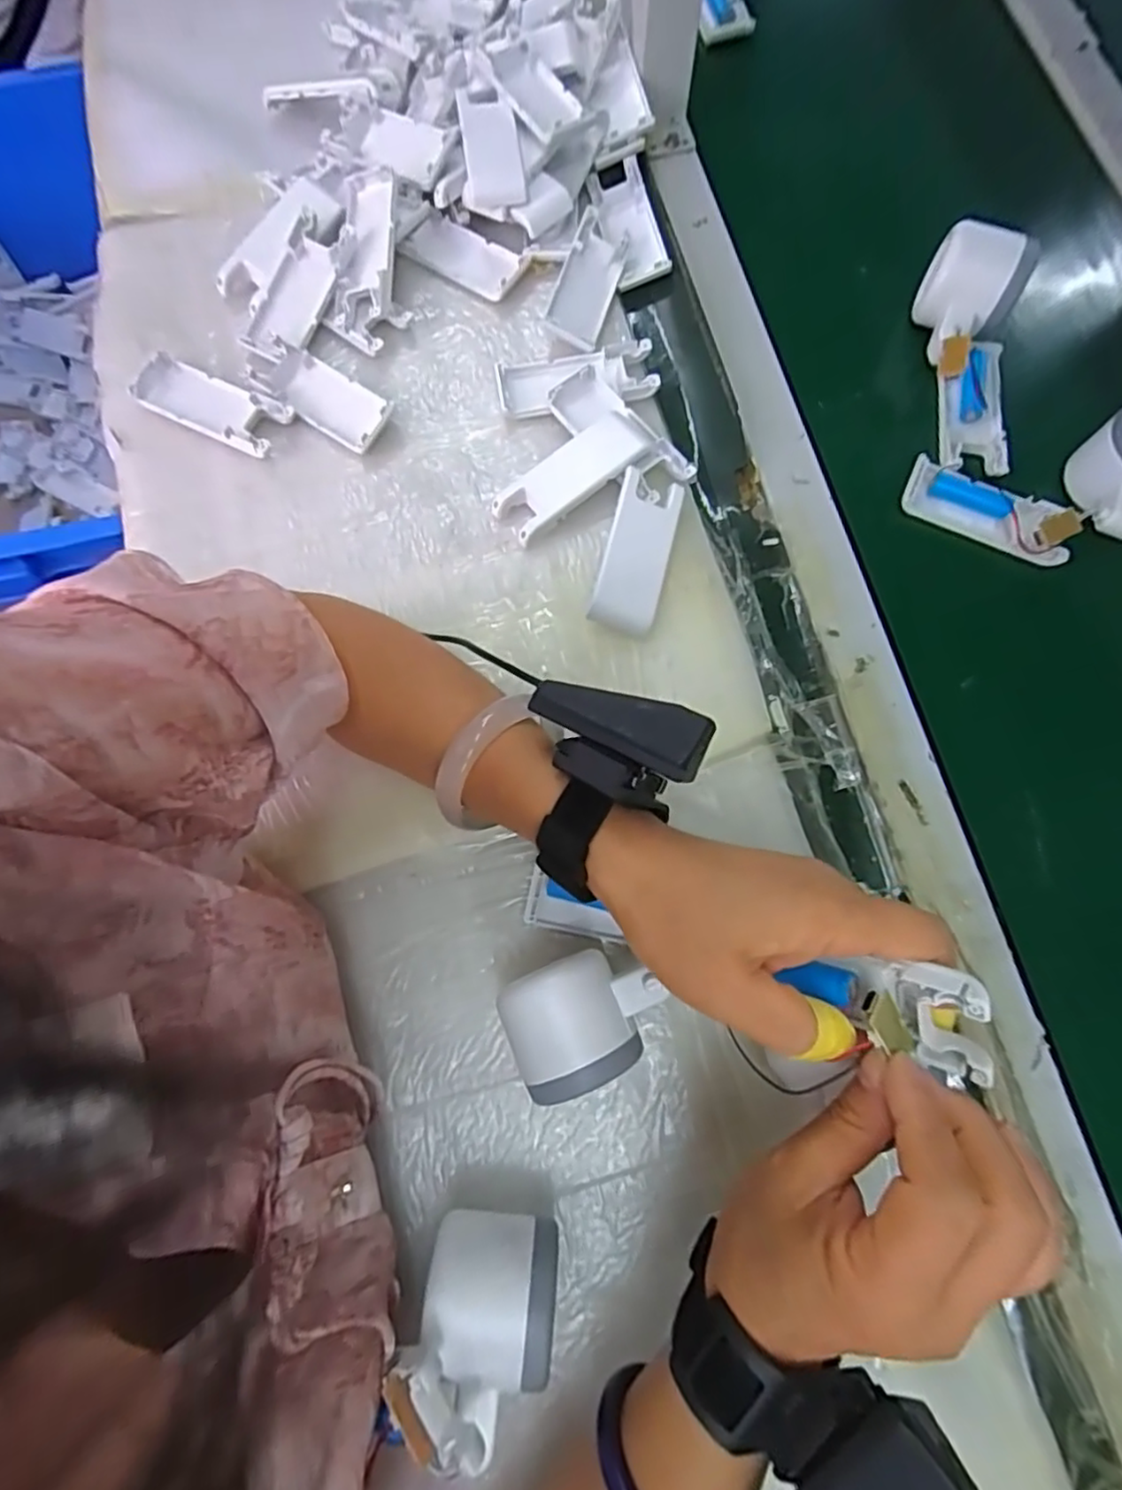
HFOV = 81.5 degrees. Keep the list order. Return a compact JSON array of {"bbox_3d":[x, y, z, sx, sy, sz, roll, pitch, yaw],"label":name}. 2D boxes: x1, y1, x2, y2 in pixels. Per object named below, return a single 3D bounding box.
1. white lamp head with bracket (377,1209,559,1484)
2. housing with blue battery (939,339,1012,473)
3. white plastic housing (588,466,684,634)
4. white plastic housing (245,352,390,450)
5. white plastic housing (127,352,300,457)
[{"bbox_3d":[-0.035,0.254,0.281,0.065,0.058,0.087,5,74,0],"label":"white lamp head with bracket"},{"bbox_3d":[0.275,-0.229,0.437,0.047,0.013,0.103,6,74,1],"label":"housing with blue battery"},{"bbox_3d":[0.046,-0.116,0.396,0.039,0.021,0.098,14,75,3],"label":"white plastic housing"},{"bbox_3d":[-0.160,-0.232,0.431,0.099,0.014,0.038,32,76,8],"label":"white plastic housing"},{"bbox_3d":[-0.233,-0.226,0.432,0.105,0.012,0.041,24,75,5],"label":"white plastic housing"}]

